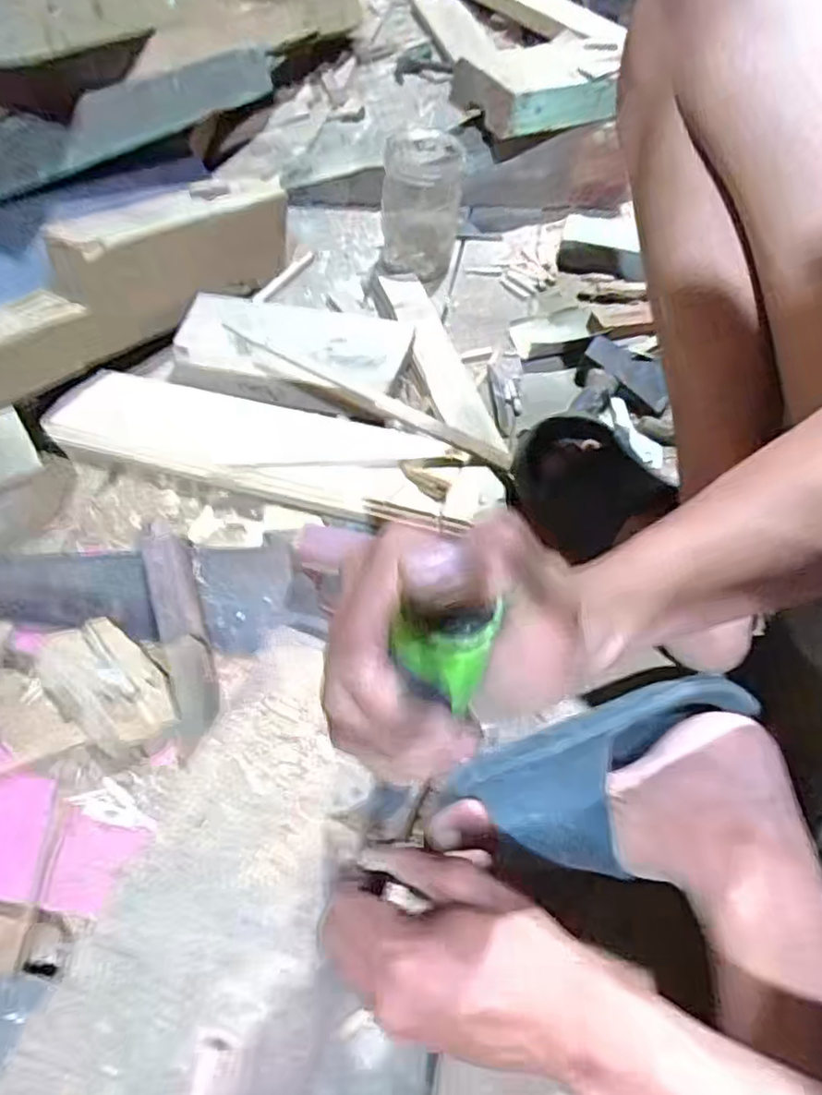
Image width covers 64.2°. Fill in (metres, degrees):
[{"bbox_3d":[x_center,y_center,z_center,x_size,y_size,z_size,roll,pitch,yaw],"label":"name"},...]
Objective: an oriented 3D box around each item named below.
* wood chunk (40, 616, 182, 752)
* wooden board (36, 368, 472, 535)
[{"bbox_3d":[-0.242,0.105,0.517,0.133,0.027,0.070,38,61,21],"label":"wood chunk"},{"bbox_3d":[-0.158,-0.109,0.650,0.398,0.019,0.113,14,53,11],"label":"wooden board"}]

